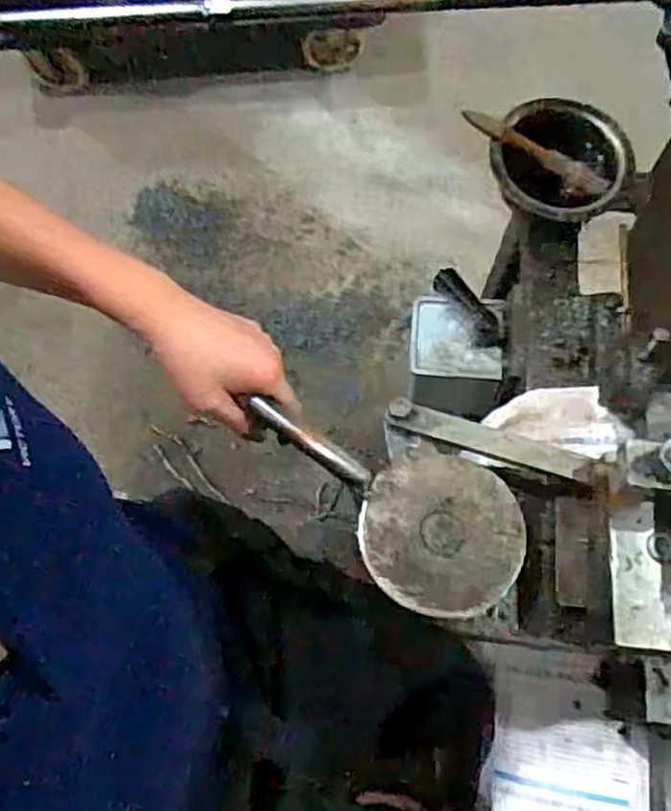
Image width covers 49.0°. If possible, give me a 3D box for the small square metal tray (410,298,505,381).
[{"bbox_3d":[0.123,-0.070,0.749,0.091,0.024,0.081,6,69,2],"label":"small square metal tray"}]

